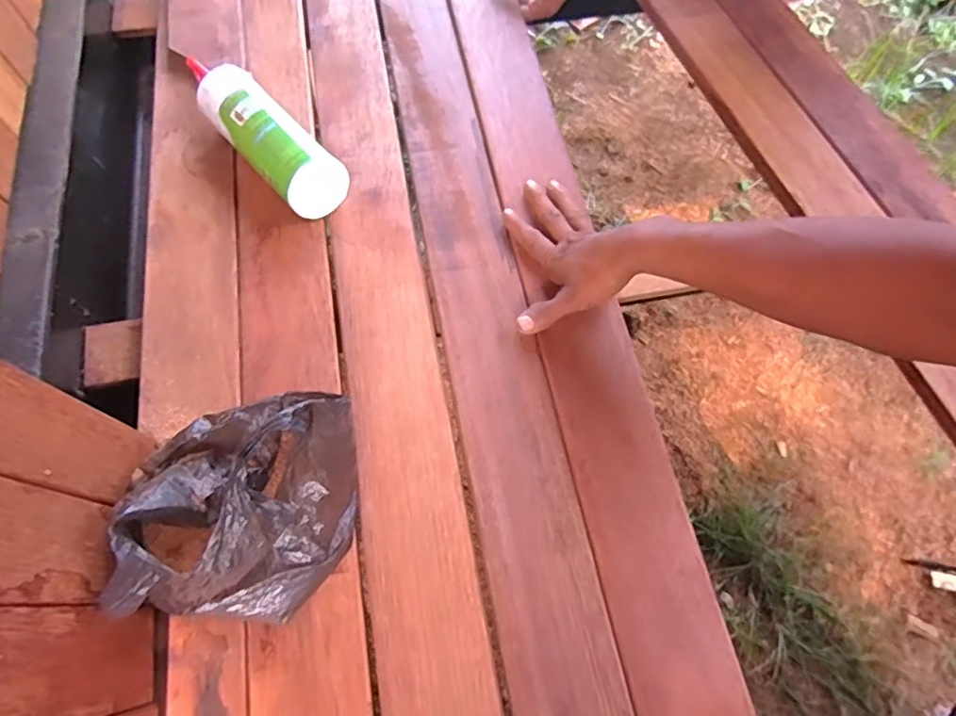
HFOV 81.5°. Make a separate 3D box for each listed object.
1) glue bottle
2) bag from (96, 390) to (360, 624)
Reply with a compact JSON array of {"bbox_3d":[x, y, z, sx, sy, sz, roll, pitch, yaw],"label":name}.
[{"bbox_3d":[-0.236,-0.245,0.595,0.071,0.067,0.253,-41,74,-17],"label":"glue bottle"},{"bbox_3d":[-0.169,0.102,0.402,0.140,0.146,0.163,7,67,2],"label":"bag"}]

